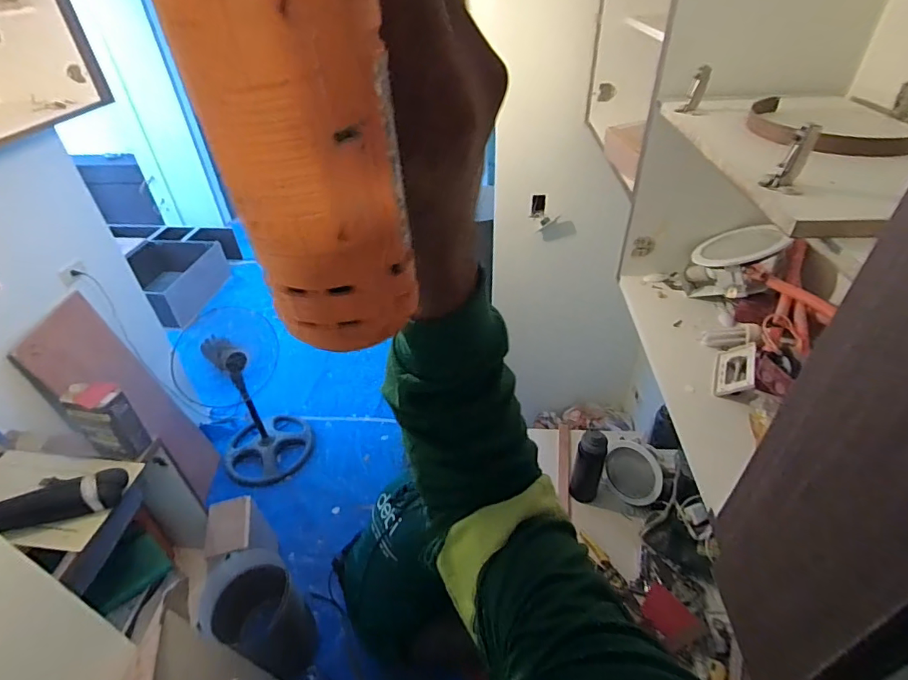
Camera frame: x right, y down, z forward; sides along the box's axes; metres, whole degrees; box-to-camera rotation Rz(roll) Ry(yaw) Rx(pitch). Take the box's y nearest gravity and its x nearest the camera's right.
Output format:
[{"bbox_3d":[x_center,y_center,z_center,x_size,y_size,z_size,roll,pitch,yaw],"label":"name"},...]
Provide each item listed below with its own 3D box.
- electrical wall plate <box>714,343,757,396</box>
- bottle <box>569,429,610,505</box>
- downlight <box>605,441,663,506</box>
[{"bbox_3d":[0.533,0.054,0.893,0.072,0.011,0.124,-27,23,43],"label":"electrical wall plate"},{"bbox_3d":[0.384,0.366,1.356,0.083,0.251,0.064,15,42,21],"label":"bottle"},{"bbox_3d":[0.499,0.372,1.320,0.029,0.164,0.168,9,-3,-39],"label":"downlight"}]

